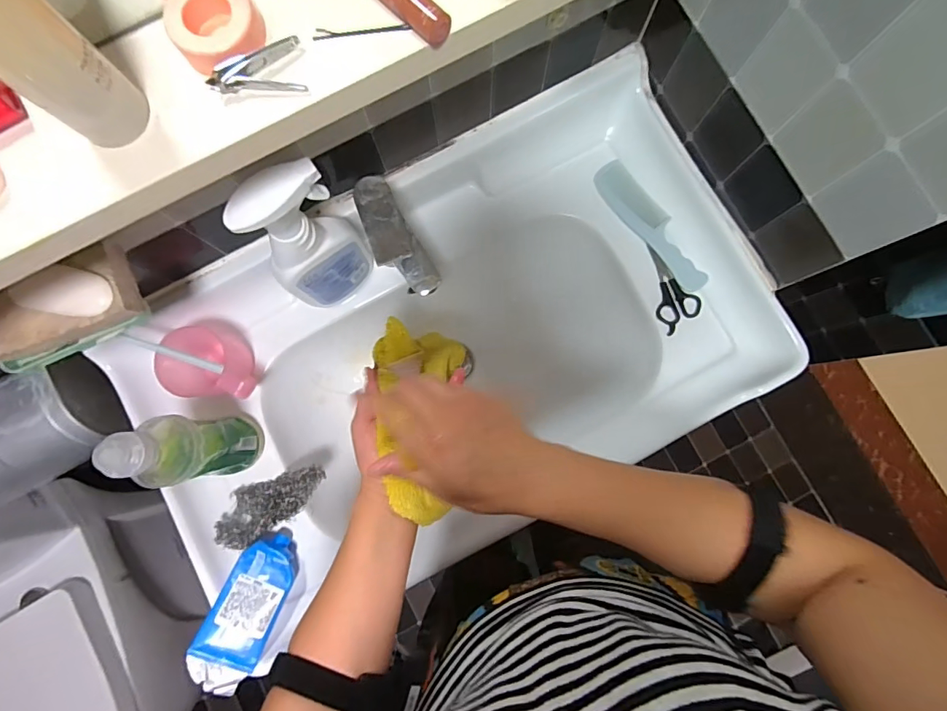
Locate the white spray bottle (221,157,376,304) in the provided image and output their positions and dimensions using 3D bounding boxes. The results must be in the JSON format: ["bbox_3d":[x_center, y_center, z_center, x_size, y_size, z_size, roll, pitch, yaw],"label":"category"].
[{"bbox_3d":[-0.181,-0.122,0.525,0.100,0.242,0.049,-34,84,-4],"label":"white spray bottle"}]

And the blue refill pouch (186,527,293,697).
[{"bbox_3d":[-0.277,0.310,0.571,0.072,0.033,0.177,20,70,2],"label":"blue refill pouch"}]

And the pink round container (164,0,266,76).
[{"bbox_3d":[-0.153,-0.197,0.273,0.049,0.019,0.042,-35,85,-4],"label":"pink round container"}]

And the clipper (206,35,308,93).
[{"bbox_3d":[-0.130,-0.175,0.281,0.052,0.010,0.031,-4,83,0],"label":"clipper"}]

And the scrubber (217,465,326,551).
[{"bbox_3d":[-0.269,0.191,0.612,0.143,0.032,0.069,-32,84,-3],"label":"scrubber"}]

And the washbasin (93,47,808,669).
[{"bbox_3d":[-0.020,0.000,0.658,0.797,0.162,0.486,-29,84,-3],"label":"washbasin"}]

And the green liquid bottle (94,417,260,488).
[{"bbox_3d":[-0.315,0.105,0.522,0.058,0.231,0.069,0,83,0],"label":"green liquid bottle"}]

